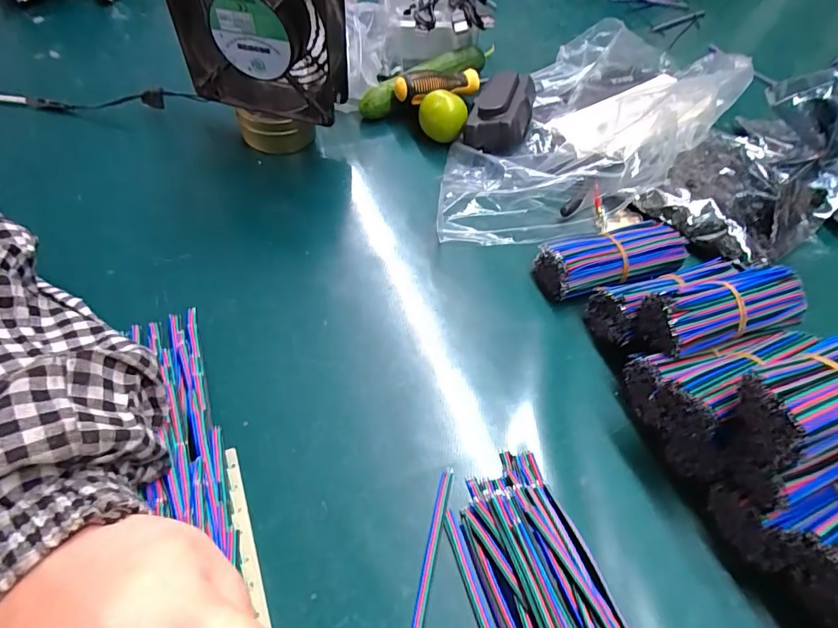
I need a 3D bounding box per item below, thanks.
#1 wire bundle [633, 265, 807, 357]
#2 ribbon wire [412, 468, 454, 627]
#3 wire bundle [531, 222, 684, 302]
[{"bbox_3d":[0.187,-0.001,0.291,0.097,0.043,0.037,-14,58,-12],"label":"wire bundle"},{"bbox_3d":[0.006,0.129,0.242,0.006,0.004,0.098,12,56,5],"label":"ribbon wire"},{"bbox_3d":[0.141,-0.038,0.349,0.100,0.038,0.043,-14,58,-12],"label":"wire bundle"}]

